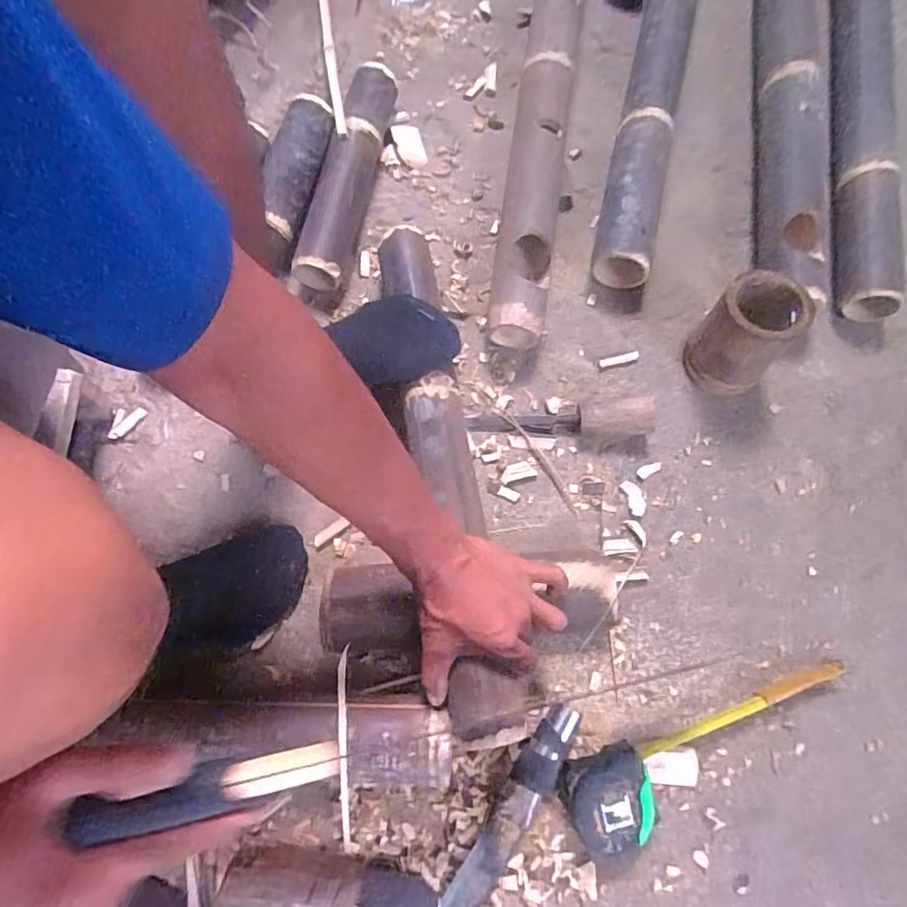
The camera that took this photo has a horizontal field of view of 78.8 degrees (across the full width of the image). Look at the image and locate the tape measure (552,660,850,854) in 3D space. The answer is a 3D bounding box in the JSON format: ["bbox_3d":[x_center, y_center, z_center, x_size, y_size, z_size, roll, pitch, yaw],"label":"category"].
[{"bbox_3d":[0.256,0.298,0.523,0.312,0.042,0.103,-17,74,-7],"label":"tape measure"}]

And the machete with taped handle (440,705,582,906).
[{"bbox_3d":[0.050,0.343,0.508,0.042,0.023,0.239,30,82,9],"label":"machete with taped handle"}]

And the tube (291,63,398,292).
[{"bbox_3d":[-0.130,-0.340,0.670,0.063,0.057,0.300,15,83,4],"label":"tube"}]

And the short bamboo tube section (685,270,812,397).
[{"bbox_3d":[0.317,-0.128,0.606,0.087,0.123,0.085,1,73,-2],"label":"short bamboo tube section"}]

